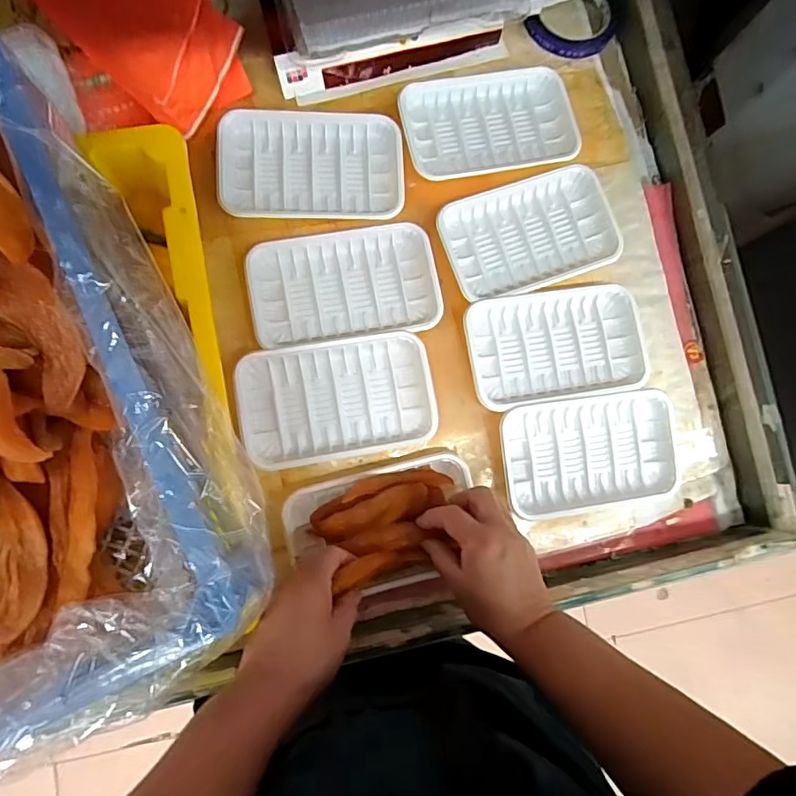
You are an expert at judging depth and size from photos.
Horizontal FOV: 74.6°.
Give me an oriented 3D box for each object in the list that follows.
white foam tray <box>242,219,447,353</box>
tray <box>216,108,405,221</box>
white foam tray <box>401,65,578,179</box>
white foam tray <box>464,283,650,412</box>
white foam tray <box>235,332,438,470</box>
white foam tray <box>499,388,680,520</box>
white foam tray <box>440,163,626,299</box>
[{"bbox_3d":[-0.050,-0.109,0.496,0.172,0.019,0.103,-7,85,-7],"label":"white foam tray"},{"bbox_3d":[-0.084,-0.227,0.509,0.172,0.022,0.101,-2,85,-7],"label":"tray"},{"bbox_3d":[0.090,-0.280,0.526,0.171,0.014,0.108,-12,86,-8],"label":"white foam tray"},{"bbox_3d":[0.152,-0.051,0.505,0.170,0.018,0.107,-9,85,-7],"label":"white foam tray"},{"bbox_3d":[-0.056,0.001,0.482,0.172,0.023,0.106,-9,85,-7],"label":"white foam tray"},{"bbox_3d":[0.181,0.053,0.497,0.166,0.022,0.108,-7,85,-7],"label":"white foam tray"},{"bbox_3d":[0.129,-0.163,0.519,0.169,0.018,0.107,-19,87,-8],"label":"white foam tray"}]

